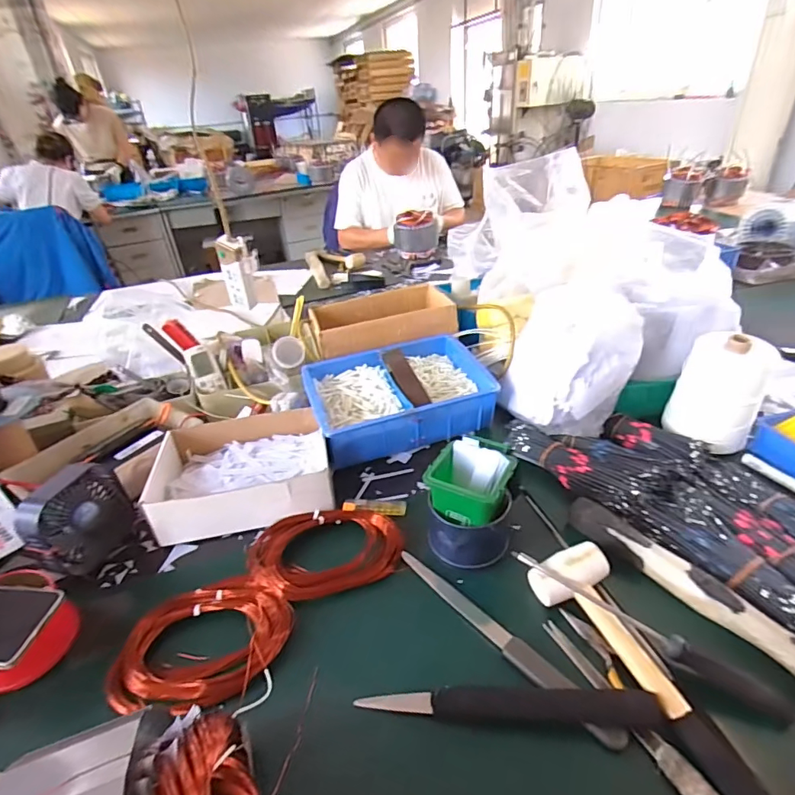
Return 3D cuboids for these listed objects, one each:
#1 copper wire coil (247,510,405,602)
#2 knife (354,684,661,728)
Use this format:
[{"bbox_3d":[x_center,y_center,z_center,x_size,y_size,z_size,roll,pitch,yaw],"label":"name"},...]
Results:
[{"bbox_3d":[-0.091,0.188,0.585,0.191,0.033,0.127,-5,33,-1],"label":"copper wire coil"},{"bbox_3d":[0.100,0.280,0.428,0.262,0.024,0.029,0,34,6],"label":"knife"}]

